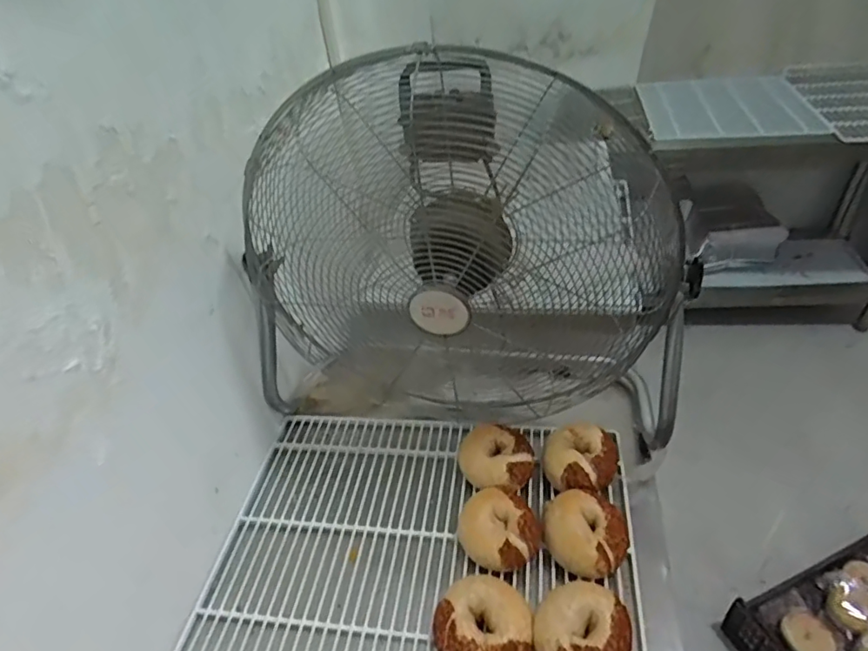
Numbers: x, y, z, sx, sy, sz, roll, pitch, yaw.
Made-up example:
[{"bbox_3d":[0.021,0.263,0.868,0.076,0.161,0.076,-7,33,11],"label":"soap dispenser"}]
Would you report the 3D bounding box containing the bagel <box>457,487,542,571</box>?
[{"bbox_3d":[0.086,0.276,0.741,0.100,0.050,0.104,-21,41,-15],"label":"bagel"}]

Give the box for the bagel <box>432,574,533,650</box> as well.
[{"bbox_3d":[0.056,0.356,0.649,0.110,0.055,0.101,-5,40,4],"label":"bagel"}]

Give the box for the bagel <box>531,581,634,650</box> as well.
[{"bbox_3d":[0.168,0.355,0.629,0.103,0.048,0.107,-5,40,4],"label":"bagel"}]

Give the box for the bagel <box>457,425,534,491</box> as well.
[{"bbox_3d":[0.093,0.203,0.828,0.112,0.053,0.098,-4,40,5],"label":"bagel"}]

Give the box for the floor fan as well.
[{"bbox_3d":[0.038,-0.101,0.829,0.598,0.600,0.342,2,41,12],"label":"floor fan"}]

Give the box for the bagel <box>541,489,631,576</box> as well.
[{"bbox_3d":[0.201,0.271,0.723,0.099,0.051,0.105,-5,40,4],"label":"bagel"}]

